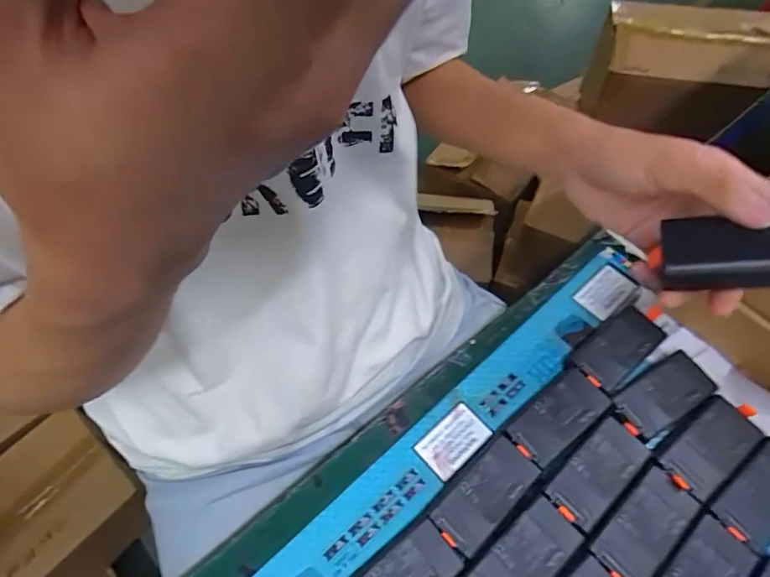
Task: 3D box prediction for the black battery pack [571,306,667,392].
[{"bbox_3d":[0.212,0.056,0.446,0.089,0.026,0.044,-36,65,-21],"label":"black battery pack"}]

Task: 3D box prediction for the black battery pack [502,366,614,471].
[{"bbox_3d":[0.144,0.110,0.409,0.089,0.020,0.043,-35,65,-21],"label":"black battery pack"}]

